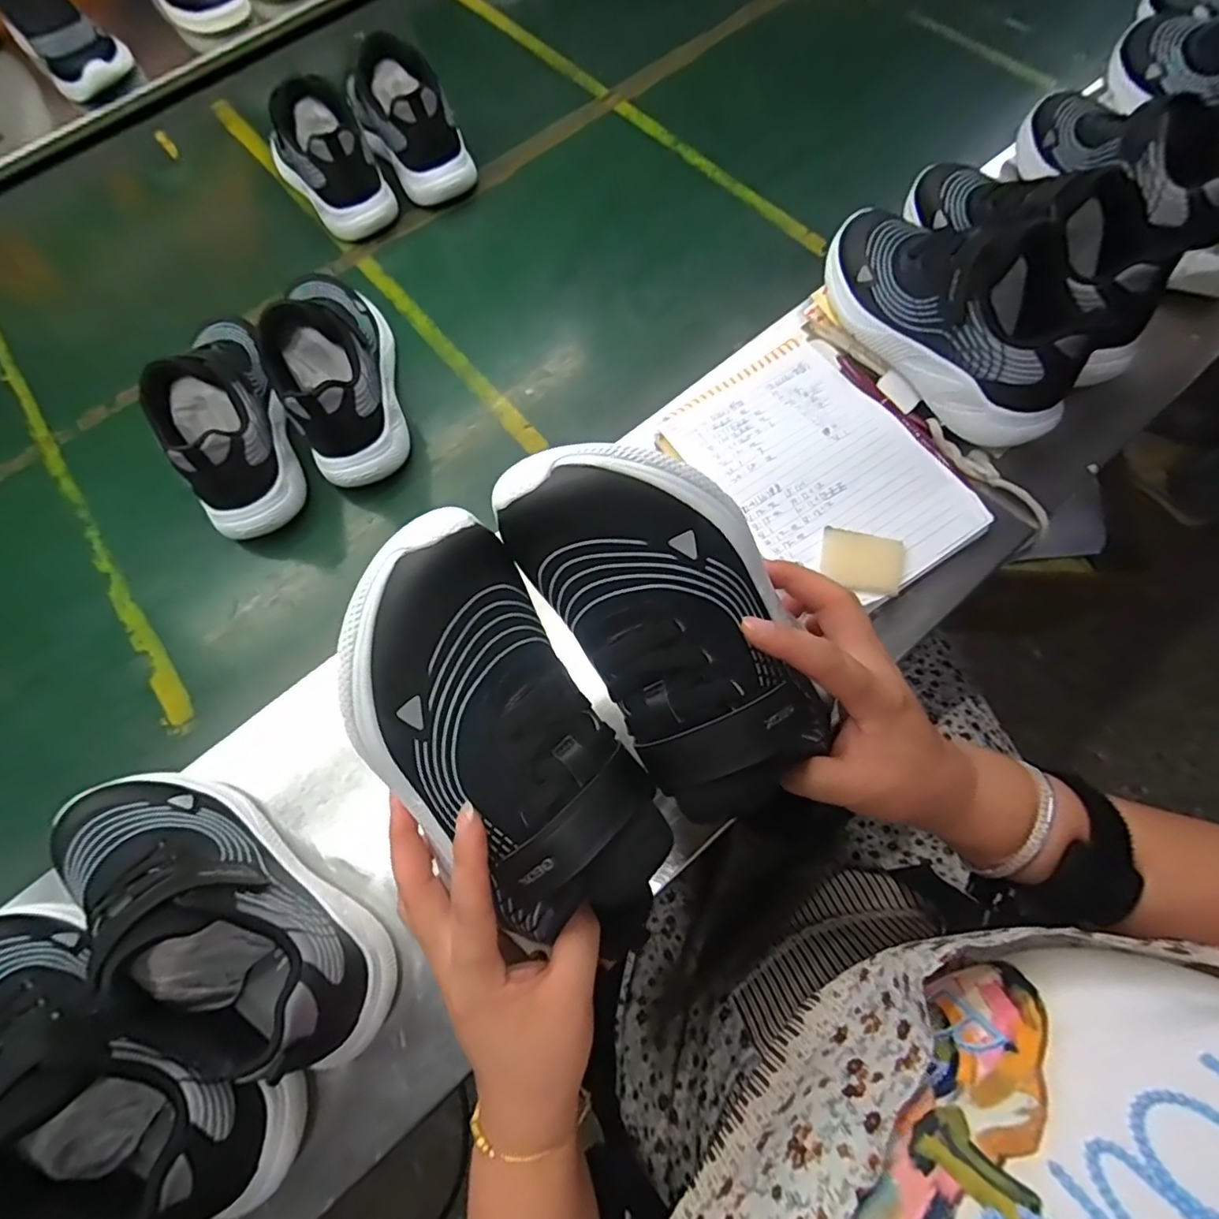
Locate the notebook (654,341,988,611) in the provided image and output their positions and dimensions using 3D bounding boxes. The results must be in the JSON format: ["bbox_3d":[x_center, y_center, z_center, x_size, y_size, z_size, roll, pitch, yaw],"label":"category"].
[{"bbox_3d":[0.156,-0.108,0.437,0.144,0.016,0.211,-33,71,-11],"label":"notebook"}]

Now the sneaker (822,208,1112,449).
[{"bbox_3d":[0.250,-0.227,0.421,0.085,0.102,0.216,-32,71,-10],"label":"sneaker"}]

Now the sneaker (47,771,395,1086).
[{"bbox_3d":[-0.228,0.162,0.319,0.230,0.091,0.079,32,73,13],"label":"sneaker"}]

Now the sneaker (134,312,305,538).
[{"bbox_3d":[-0.320,-0.168,0.482,0.092,0.100,0.228,-27,71,-7],"label":"sneaker"}]

